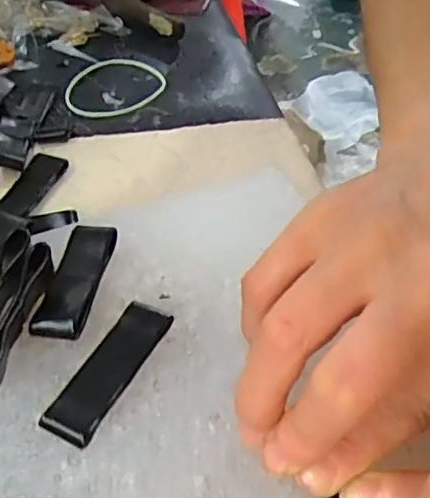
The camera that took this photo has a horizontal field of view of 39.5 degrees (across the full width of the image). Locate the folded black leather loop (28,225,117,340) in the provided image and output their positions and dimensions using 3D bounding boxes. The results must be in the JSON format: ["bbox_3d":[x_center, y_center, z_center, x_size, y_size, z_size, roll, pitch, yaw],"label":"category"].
[{"bbox_3d":[-0.053,0.011,0.229,0.019,0.007,0.053,11,46,3],"label":"folded black leather loop"}]

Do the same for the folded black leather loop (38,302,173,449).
[{"bbox_3d":[-0.036,0.041,0.205,0.017,0.007,0.056,24,48,15],"label":"folded black leather loop"}]

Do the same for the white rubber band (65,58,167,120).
[{"bbox_3d":[-0.065,-0.107,0.397,0.059,0.006,0.072,27,49,18],"label":"white rubber band"}]

